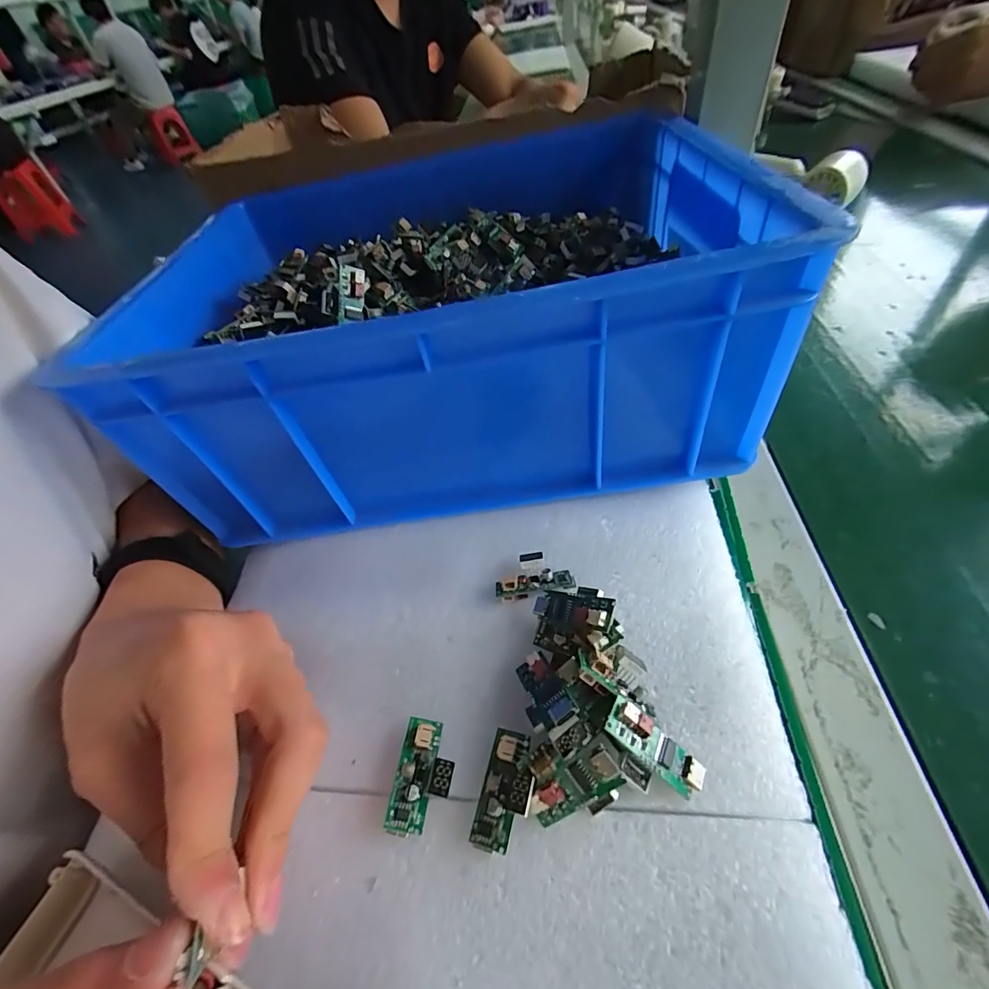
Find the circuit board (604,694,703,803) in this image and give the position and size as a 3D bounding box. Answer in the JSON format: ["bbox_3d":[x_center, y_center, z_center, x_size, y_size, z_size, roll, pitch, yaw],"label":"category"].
[{"bbox_3d":[0.057,0.091,0.161,0.038,0.005,0.014,40,60,4],"label":"circuit board"}]

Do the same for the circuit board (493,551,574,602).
[{"bbox_3d":[0.019,0.040,0.225,0.037,0.008,0.021,-12,50,-1],"label":"circuit board"}]

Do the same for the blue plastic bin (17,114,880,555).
[{"bbox_3d":[-0.029,-0.125,0.293,0.320,0.127,0.256,-7,50,3],"label":"blue plastic bin"}]

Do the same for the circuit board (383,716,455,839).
[{"bbox_3d":[-0.027,0.108,0.174,0.022,0.012,0.038,1,51,10],"label":"circuit board"}]

